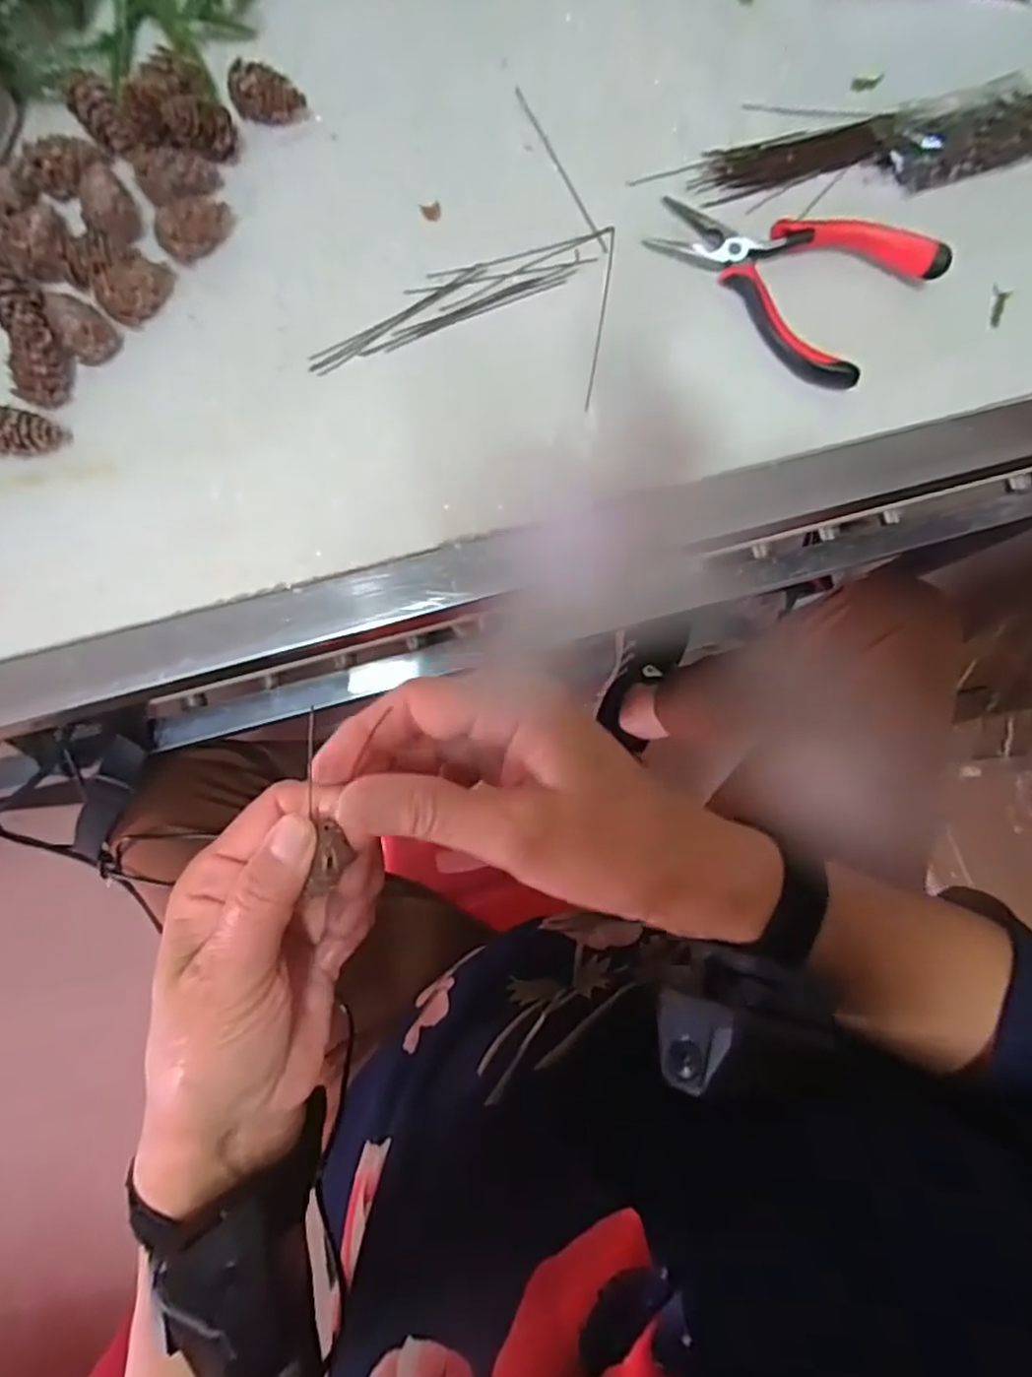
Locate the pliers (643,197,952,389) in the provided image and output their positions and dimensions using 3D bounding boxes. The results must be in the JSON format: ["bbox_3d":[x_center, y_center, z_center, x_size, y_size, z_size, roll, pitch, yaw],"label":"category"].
[{"bbox_3d":[0.140,-0.219,0.349,0.128,0.017,0.088,38,84,1],"label":"pliers"}]

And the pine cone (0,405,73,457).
[{"bbox_3d":[-0.227,-0.118,0.316,0.030,0.022,0.021,-1,85,-4],"label":"pine cone"}]

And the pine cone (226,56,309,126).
[{"bbox_3d":[-0.123,-0.294,0.342,0.034,0.020,0.019,-5,85,-4],"label":"pine cone"}]

